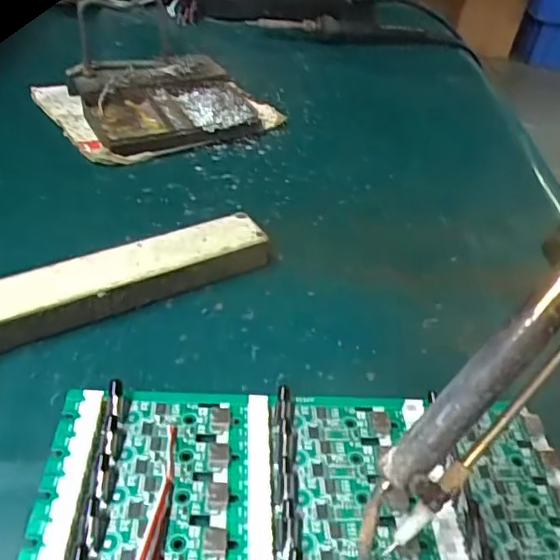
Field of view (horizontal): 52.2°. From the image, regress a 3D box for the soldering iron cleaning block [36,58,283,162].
[{"bbox_3d":[-0.085,-0.131,0.416,0.149,0.033,0.112,-15,45,-28],"label":"soldering iron cleaning block"}]

